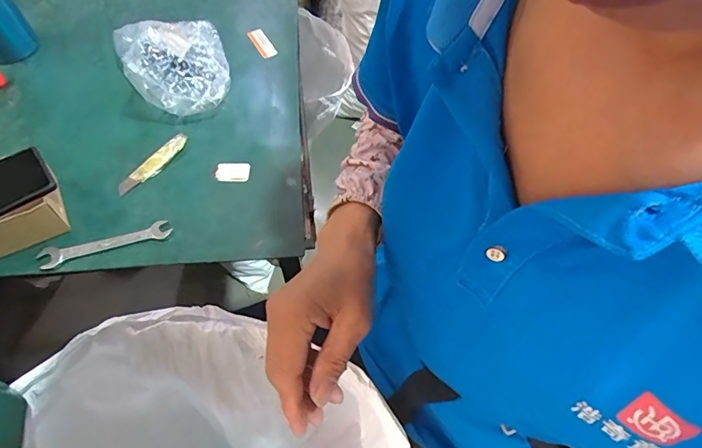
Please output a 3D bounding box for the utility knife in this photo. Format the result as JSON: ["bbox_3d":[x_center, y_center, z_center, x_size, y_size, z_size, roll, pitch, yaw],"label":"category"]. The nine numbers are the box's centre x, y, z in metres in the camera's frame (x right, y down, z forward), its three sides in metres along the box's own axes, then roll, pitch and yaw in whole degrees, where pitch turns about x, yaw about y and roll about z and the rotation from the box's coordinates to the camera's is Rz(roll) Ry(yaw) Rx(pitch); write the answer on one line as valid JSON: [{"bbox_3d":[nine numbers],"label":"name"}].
[{"bbox_3d":[-0.266,-0.083,0.604,0.027,0.008,0.116,28,60,18],"label":"utility knife"}]

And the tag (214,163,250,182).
[{"bbox_3d":[-0.156,-0.069,0.597,0.044,0.004,0.031,-1,56,0],"label":"tag"}]

